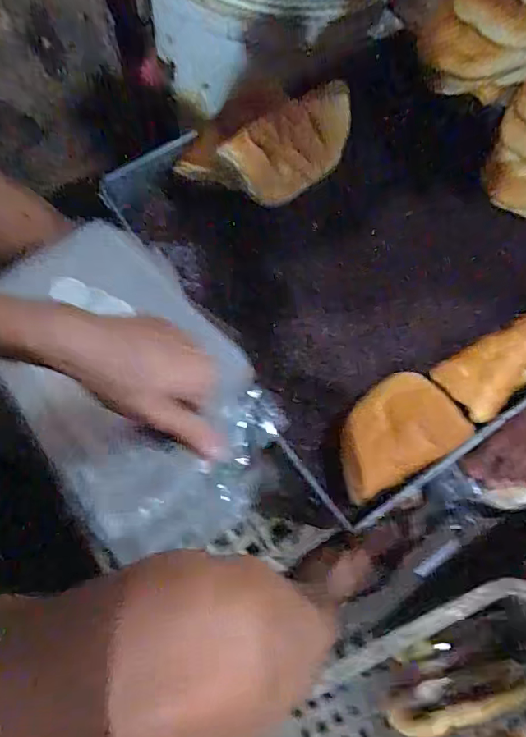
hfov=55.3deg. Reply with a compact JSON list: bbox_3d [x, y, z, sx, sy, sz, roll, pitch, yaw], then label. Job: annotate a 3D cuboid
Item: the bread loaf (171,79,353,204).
[{"bbox_3d":[-0.002,-0.232,0.515,0.172,0.101,0.059,2,68,2],"label":"bread loaf"}]

